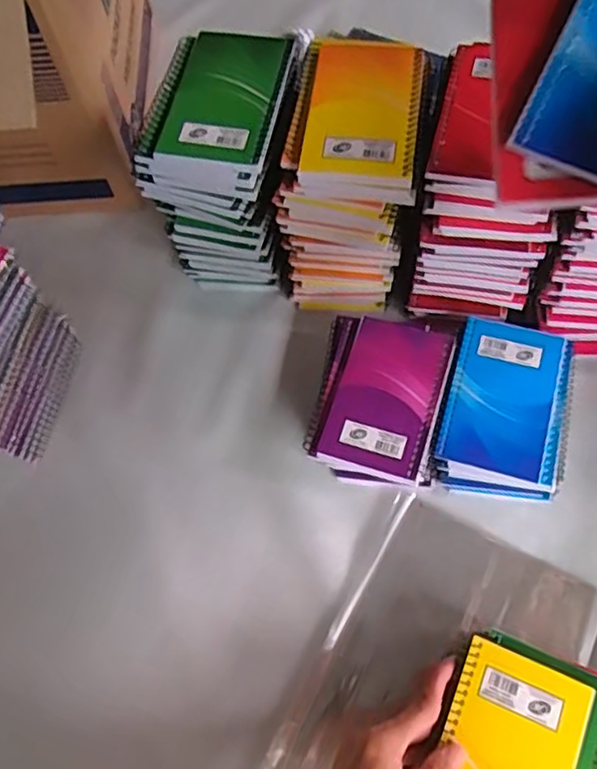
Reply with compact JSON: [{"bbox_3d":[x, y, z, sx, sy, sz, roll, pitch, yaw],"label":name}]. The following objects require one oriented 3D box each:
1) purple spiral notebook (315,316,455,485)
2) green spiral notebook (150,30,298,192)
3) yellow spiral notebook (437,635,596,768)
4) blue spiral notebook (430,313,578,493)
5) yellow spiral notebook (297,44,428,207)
[{"bbox_3d":[0.073,0.007,0.520,0.080,0.012,0.134,16,67,10],"label":"purple spiral notebook"},{"bbox_3d":[-0.056,-0.218,0.497,0.085,0.018,0.136,9,65,10],"label":"green spiral notebook"},{"bbox_3d":[0.132,0.240,0.403,0.078,0.009,0.130,19,68,11],"label":"yellow spiral notebook"},{"bbox_3d":[0.170,0.014,0.521,0.095,0.012,0.137,13,68,11],"label":"blue spiral notebook"},{"bbox_3d":[0.050,-0.200,0.479,0.082,0.024,0.127,6,65,8],"label":"yellow spiral notebook"}]

